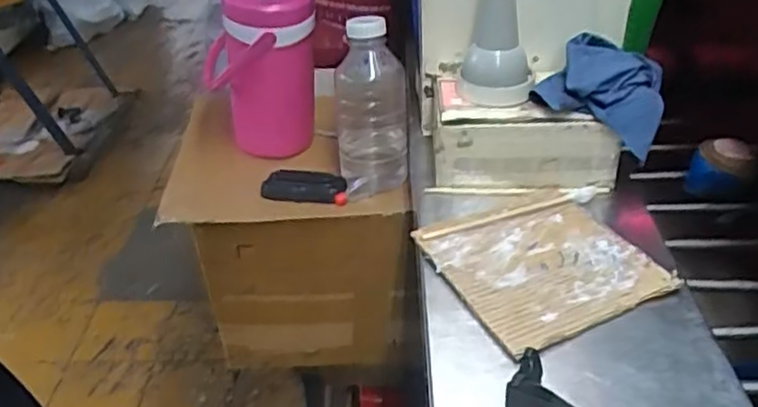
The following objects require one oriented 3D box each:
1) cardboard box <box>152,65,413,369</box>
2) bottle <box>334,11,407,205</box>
[{"bbox_3d":[-0.112,0.040,1.026,0.309,0.304,0.296,-2,35,0],"label":"cardboard box"},{"bbox_3d":[-0.008,-0.112,0.843,0.090,0.202,0.099,-5,36,-4],"label":"bottle"}]

